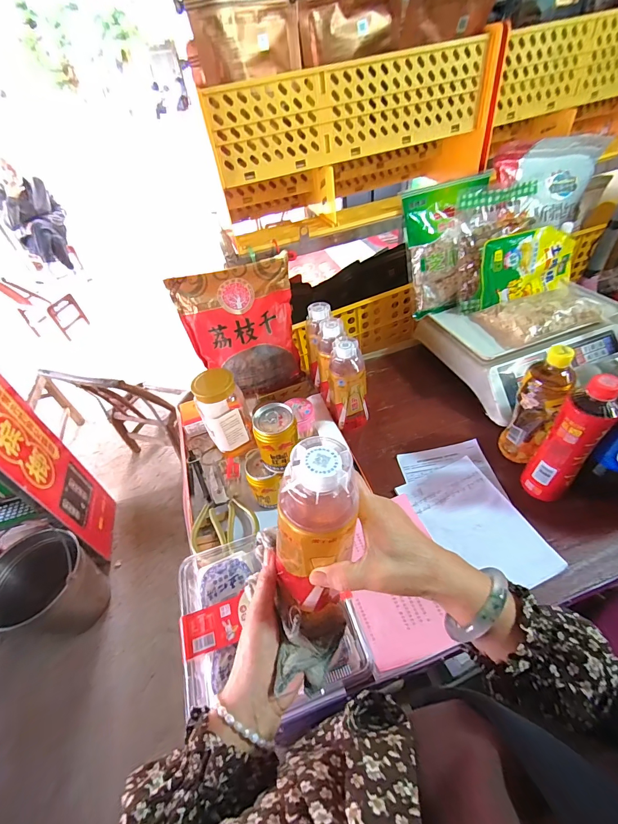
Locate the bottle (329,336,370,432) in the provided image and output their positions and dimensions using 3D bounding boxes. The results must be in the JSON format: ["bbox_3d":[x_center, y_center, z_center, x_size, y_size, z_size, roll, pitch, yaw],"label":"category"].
[{"bbox_3d":[0.069,-0.044,0.632,0.063,0.165,0.058,-5,45,3],"label":"bottle"}]

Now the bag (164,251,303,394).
[{"bbox_3d":[-0.127,-0.150,0.684,0.195,0.239,0.075,-16,29,-11],"label":"bag"}]

